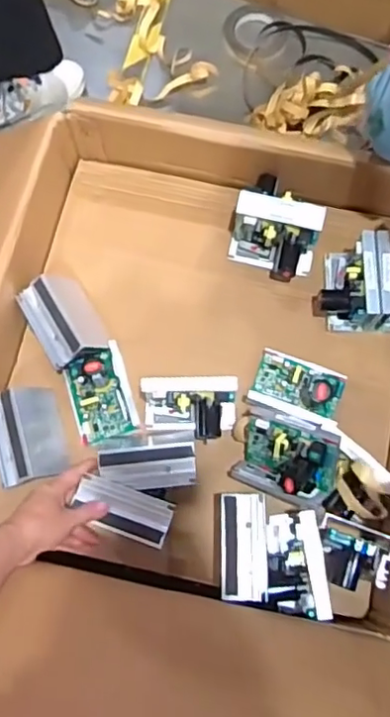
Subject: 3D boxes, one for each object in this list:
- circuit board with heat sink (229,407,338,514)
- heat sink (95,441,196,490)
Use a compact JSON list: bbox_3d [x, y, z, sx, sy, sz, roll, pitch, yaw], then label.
[{"bbox_3d":[0.096,0.111,0.695,0.134,0.058,0.094,14,87,30],"label":"circuit board with heat sink"},{"bbox_3d":[-0.055,0.126,0.690,0.110,0.018,0.048,-4,75,0],"label":"heat sink"}]

